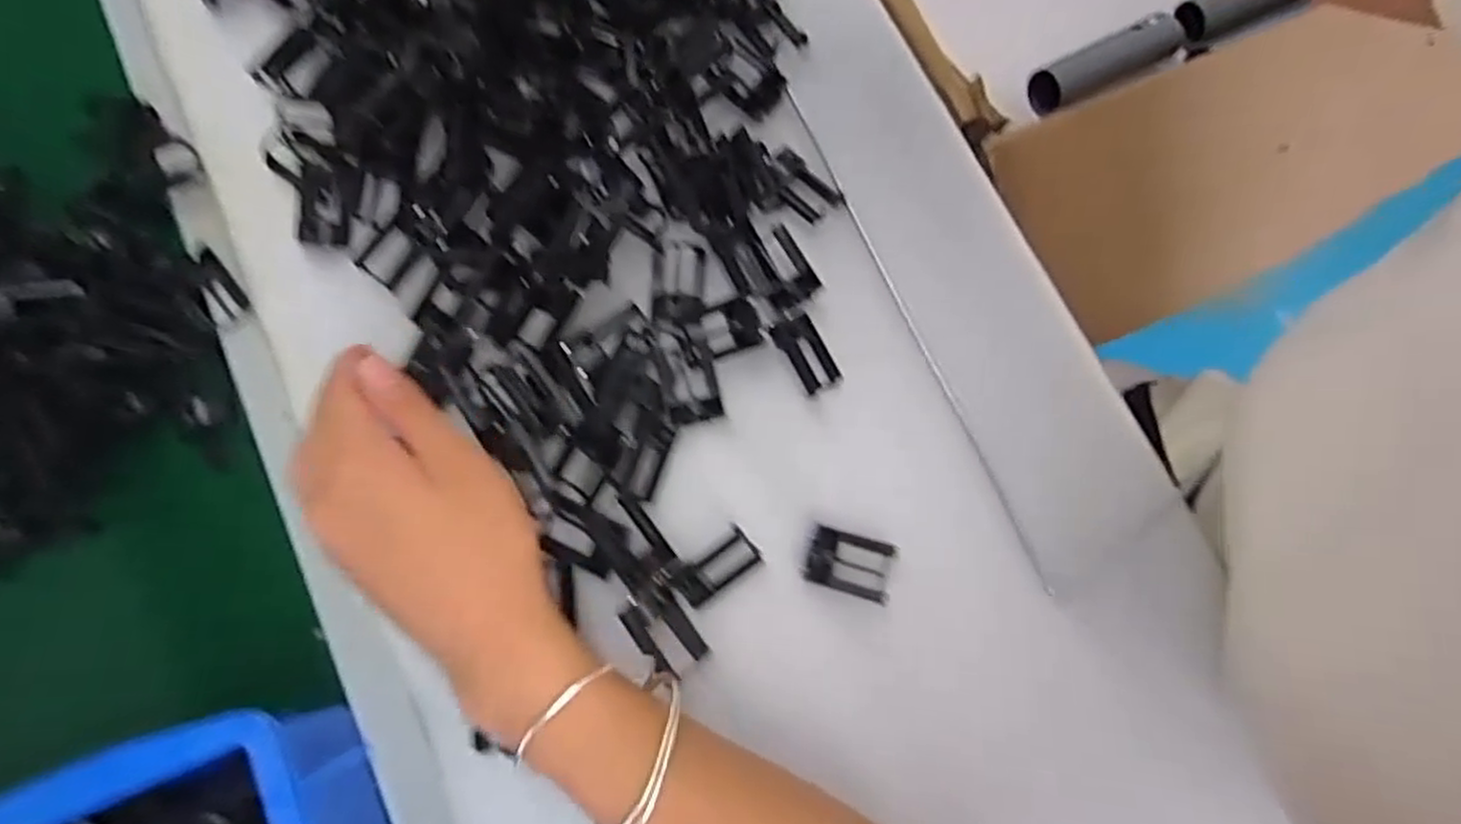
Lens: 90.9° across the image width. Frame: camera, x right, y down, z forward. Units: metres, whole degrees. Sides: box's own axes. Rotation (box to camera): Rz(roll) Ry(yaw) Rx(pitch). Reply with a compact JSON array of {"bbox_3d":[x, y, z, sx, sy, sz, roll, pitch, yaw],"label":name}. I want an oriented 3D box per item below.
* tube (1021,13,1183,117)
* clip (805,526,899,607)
[{"bbox_3d":[0.306,-0.286,0.588,0.133,0.032,0.037,-26,79,-5],"label":"tube"},{"bbox_3d":[0.060,0.078,0.369,0.041,0.017,0.029,16,79,3],"label":"clip"}]

